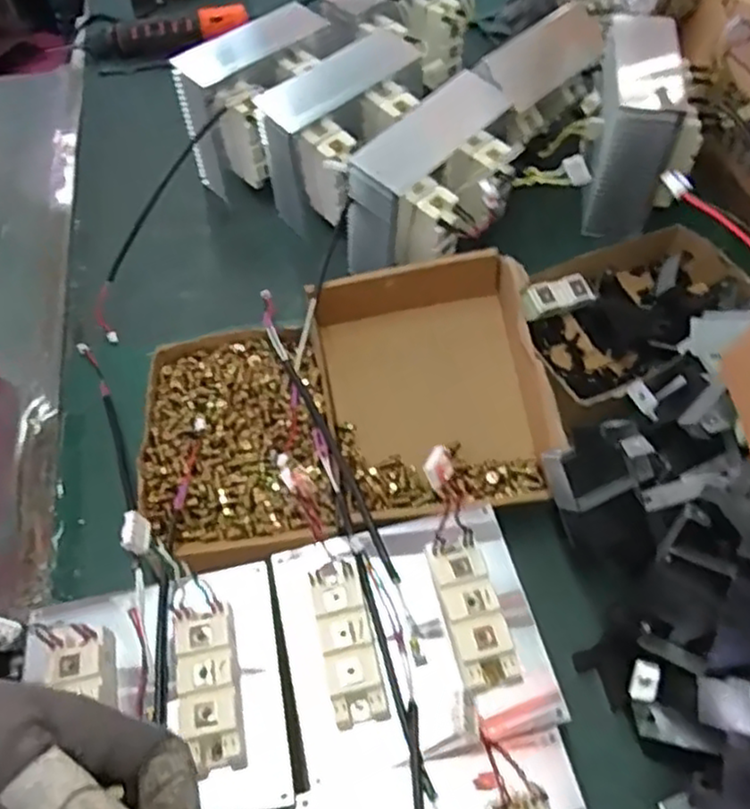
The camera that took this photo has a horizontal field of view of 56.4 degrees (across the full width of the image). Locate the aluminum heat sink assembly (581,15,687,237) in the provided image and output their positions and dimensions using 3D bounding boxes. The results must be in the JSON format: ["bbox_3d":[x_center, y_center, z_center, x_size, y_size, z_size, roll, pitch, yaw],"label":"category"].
[{"bbox_3d":[0.257,-0.277,0.701,0.080,0.140,0.156,8,56,9],"label":"aluminum heat sink assembly"}]

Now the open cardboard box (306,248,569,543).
[{"bbox_3d":[0.051,-0.014,0.560,0.166,0.078,0.217,-11,56,-5],"label":"open cardboard box"}]

